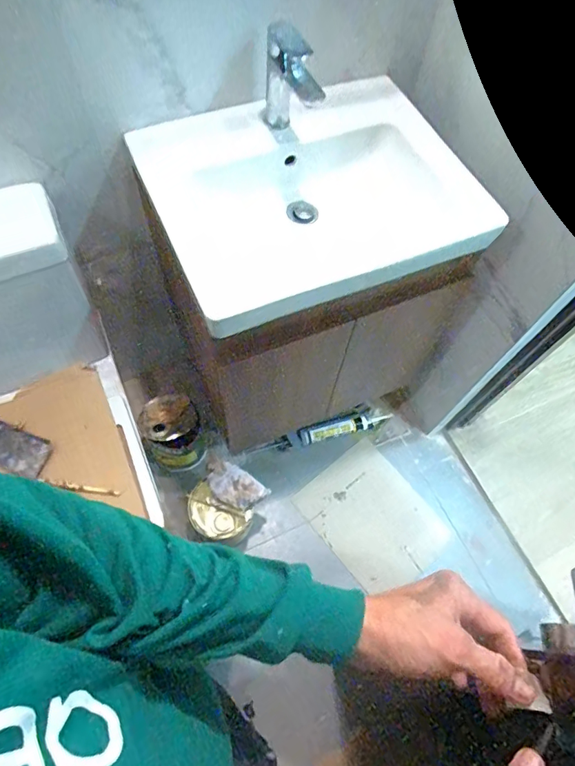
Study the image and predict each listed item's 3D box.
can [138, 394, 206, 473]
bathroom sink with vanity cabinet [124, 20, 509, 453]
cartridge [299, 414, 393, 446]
[{"bbox_3d":[-0.323,0.152,1.343,0.148,0.239,0.147,2,63,-3],"label":"can"},{"bbox_3d":[0.059,-0.230,1.151,0.621,0.848,0.449,-24,67,-15],"label":"bathroom sink with vanity cabinet"},{"bbox_3d":[0.186,0.136,1.493,0.309,0.048,0.048,-15,65,-11],"label":"cartridge"}]

